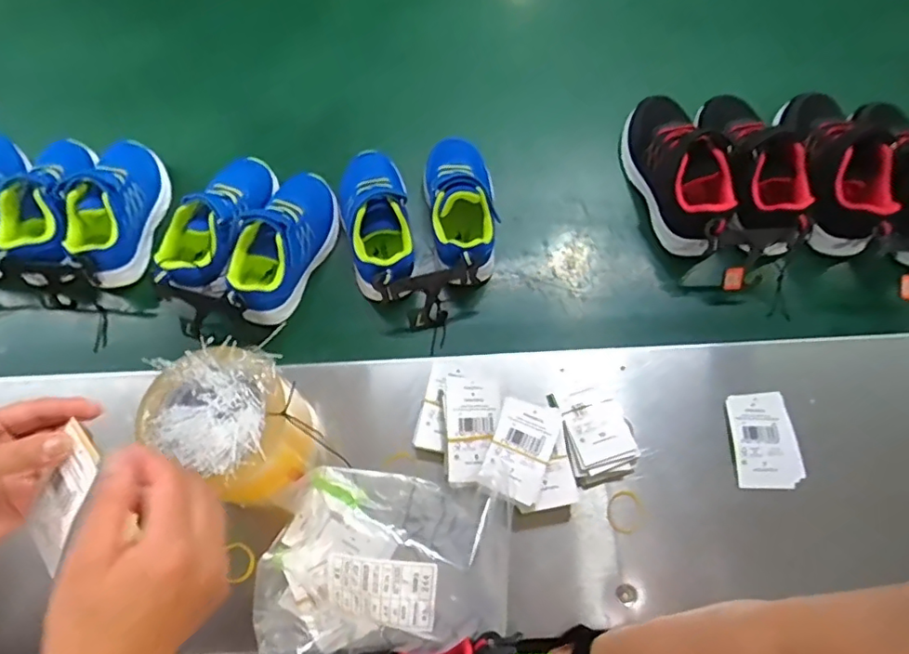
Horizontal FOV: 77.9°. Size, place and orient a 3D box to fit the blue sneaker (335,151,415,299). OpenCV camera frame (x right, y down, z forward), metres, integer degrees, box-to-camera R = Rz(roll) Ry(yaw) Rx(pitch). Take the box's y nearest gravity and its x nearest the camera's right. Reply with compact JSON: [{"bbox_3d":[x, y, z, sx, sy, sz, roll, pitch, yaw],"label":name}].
[{"bbox_3d":[-0.080,-0.109,0.581,0.070,0.063,0.176,-15,72,-7],"label":"blue sneaker"}]

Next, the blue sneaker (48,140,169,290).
[{"bbox_3d":[-0.354,-0.127,0.582,0.070,0.062,0.160,5,70,0],"label":"blue sneaker"}]

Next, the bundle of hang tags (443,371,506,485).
[{"bbox_3d":[0.017,0.086,0.494,0.051,0.020,0.100,1,70,-1],"label":"bundle of hang tags"}]

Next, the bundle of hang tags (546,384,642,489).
[{"bbox_3d":[0.127,0.093,0.502,0.063,0.025,0.086,-13,71,-6],"label":"bundle of hang tags"}]

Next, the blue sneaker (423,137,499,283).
[{"bbox_3d":[0.007,-0.124,0.593,0.071,0.088,0.156,-4,71,-3],"label":"blue sneaker"}]

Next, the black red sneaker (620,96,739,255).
[{"bbox_3d":[0.247,-0.175,0.607,0.082,0.087,0.188,-14,71,-6],"label":"black red sneaker"}]

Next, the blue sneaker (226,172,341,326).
[{"bbox_3d":[-0.169,-0.085,0.573,0.074,0.072,0.167,25,72,7],"label":"blue sneaker"}]

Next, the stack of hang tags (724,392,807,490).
[{"bbox_3d":[0.278,0.103,0.509,0.058,0.020,0.083,0,70,-2],"label":"stack of hang tags"}]

